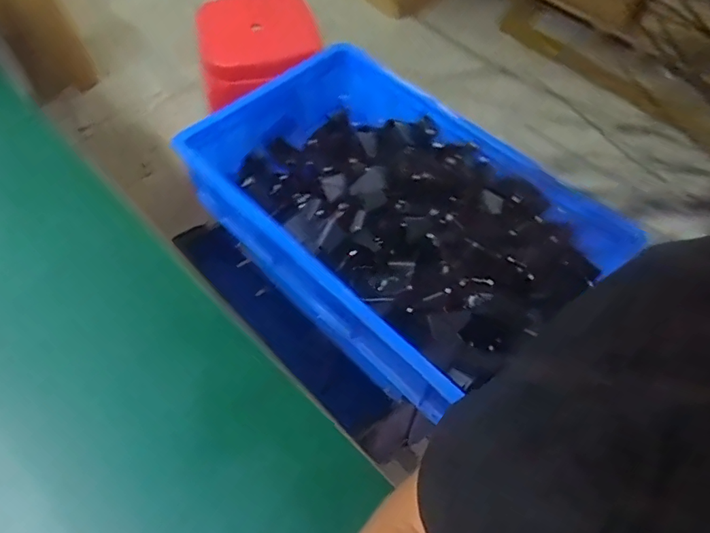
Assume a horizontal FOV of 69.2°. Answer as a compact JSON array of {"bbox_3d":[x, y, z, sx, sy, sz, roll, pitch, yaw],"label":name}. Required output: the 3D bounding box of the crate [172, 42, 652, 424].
[{"bbox_3d":[0.042,-0.099,0.856,0.391,0.188,0.639,-38,66,-24],"label":"crate"}]

